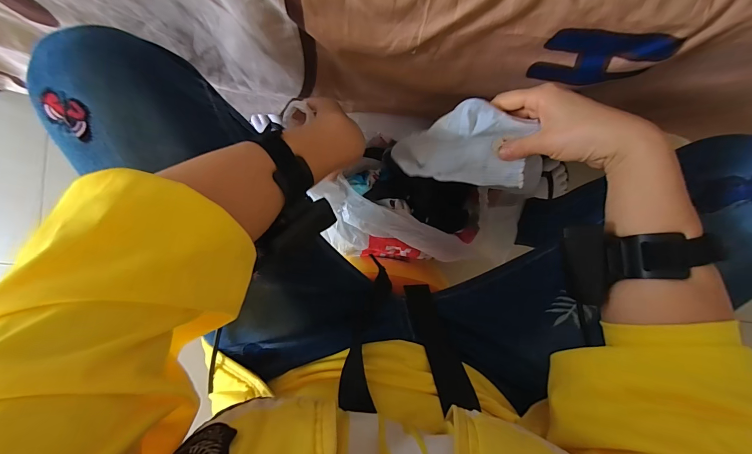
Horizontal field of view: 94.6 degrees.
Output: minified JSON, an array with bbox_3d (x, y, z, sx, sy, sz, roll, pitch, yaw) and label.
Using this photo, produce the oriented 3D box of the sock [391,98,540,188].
[{"bbox_3d":[0.085,-0.093,0.409,0.053,0.187,0.098,-52,124,-36],"label":"sock"}]

